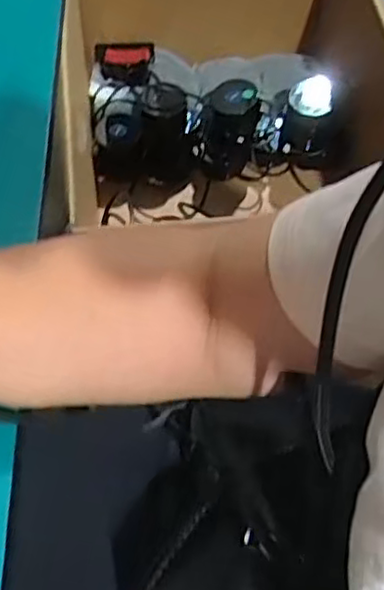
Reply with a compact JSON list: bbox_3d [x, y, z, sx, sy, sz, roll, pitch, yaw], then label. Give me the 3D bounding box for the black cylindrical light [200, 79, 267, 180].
[{"bbox_3d":[0.055,-0.251,1.028,0.090,0.124,0.079,15,56,6],"label":"black cylindrical light"}]

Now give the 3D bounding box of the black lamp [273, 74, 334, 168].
[{"bbox_3d":[0.173,-0.251,1.029,0.083,0.134,0.070,7,55,0],"label":"black lamp"}]

